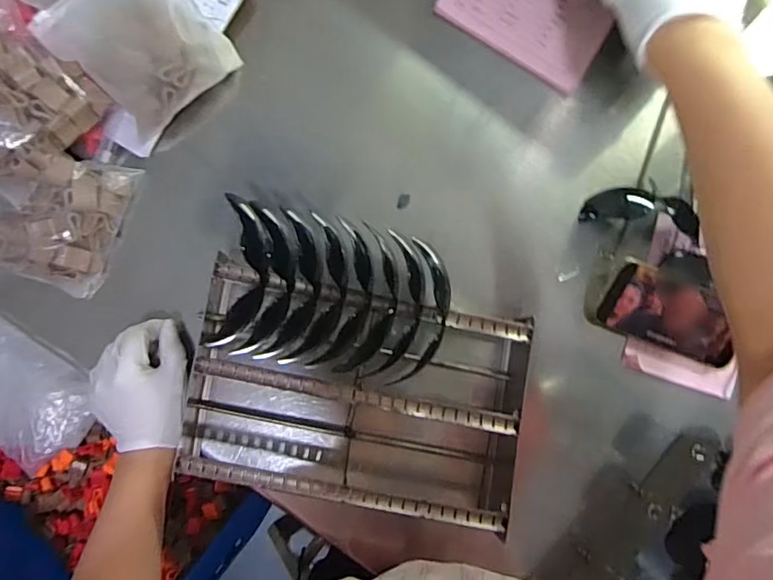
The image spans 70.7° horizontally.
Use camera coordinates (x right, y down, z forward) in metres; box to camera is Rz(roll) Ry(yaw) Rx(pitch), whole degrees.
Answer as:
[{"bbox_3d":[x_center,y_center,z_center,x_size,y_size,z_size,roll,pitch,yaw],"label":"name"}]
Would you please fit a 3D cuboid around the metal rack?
[{"bbox_3d":[-0.021,0.102,0.523,0.323,0.067,0.194,10,86,-4],"label":"metal rack"}]

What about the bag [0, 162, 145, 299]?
[{"bbox_3d":[-0.332,-0.070,0.521,0.145,0.056,0.131,13,85,-4],"label":"bag"}]

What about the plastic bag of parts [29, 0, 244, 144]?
[{"bbox_3d":[-0.229,-0.237,0.522,0.141,0.060,0.121,-41,91,-6],"label":"plastic bag of parts"}]

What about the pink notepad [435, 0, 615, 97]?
[{"bbox_3d":[0.158,-0.311,0.598,0.173,0.013,0.122,30,84,-3],"label":"pink notepad"}]

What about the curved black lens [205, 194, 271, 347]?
[{"bbox_3d":[-0.126,-0.014,0.484,0.041,0.036,0.129,6,86,-5],"label":"curved black lens"}]

